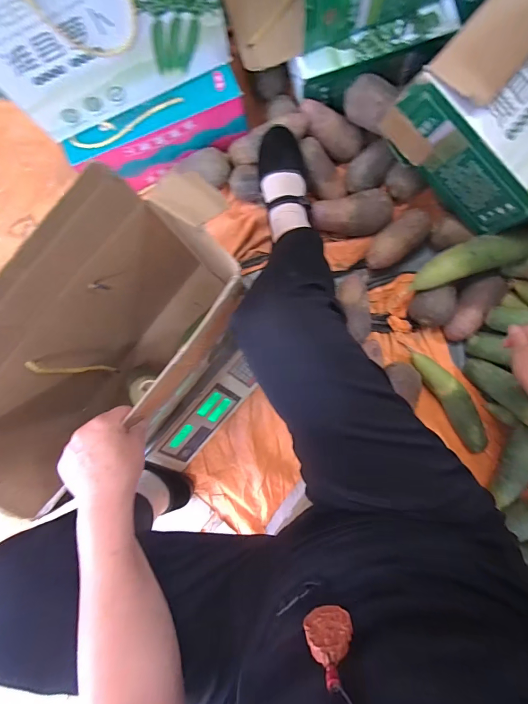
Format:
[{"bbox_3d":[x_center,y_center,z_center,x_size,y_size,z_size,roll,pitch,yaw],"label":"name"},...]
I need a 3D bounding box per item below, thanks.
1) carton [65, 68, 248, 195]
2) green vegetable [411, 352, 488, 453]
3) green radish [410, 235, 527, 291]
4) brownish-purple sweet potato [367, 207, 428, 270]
[{"bbox_3d":[-0.198,-0.413,0.679,0.333,0.117,0.077,-23,87,4],"label":"carton"},{"bbox_3d":[0.359,0.090,0.665,0.049,0.048,0.212,-33,86,3],"label":"green vegetable"},{"bbox_3d":[0.365,-0.166,0.613,0.199,0.058,0.063,-18,87,4],"label":"green radish"},{"bbox_3d":[0.251,-0.213,0.660,0.128,0.056,0.065,-41,86,3],"label":"brownish-purple sweet potato"}]

